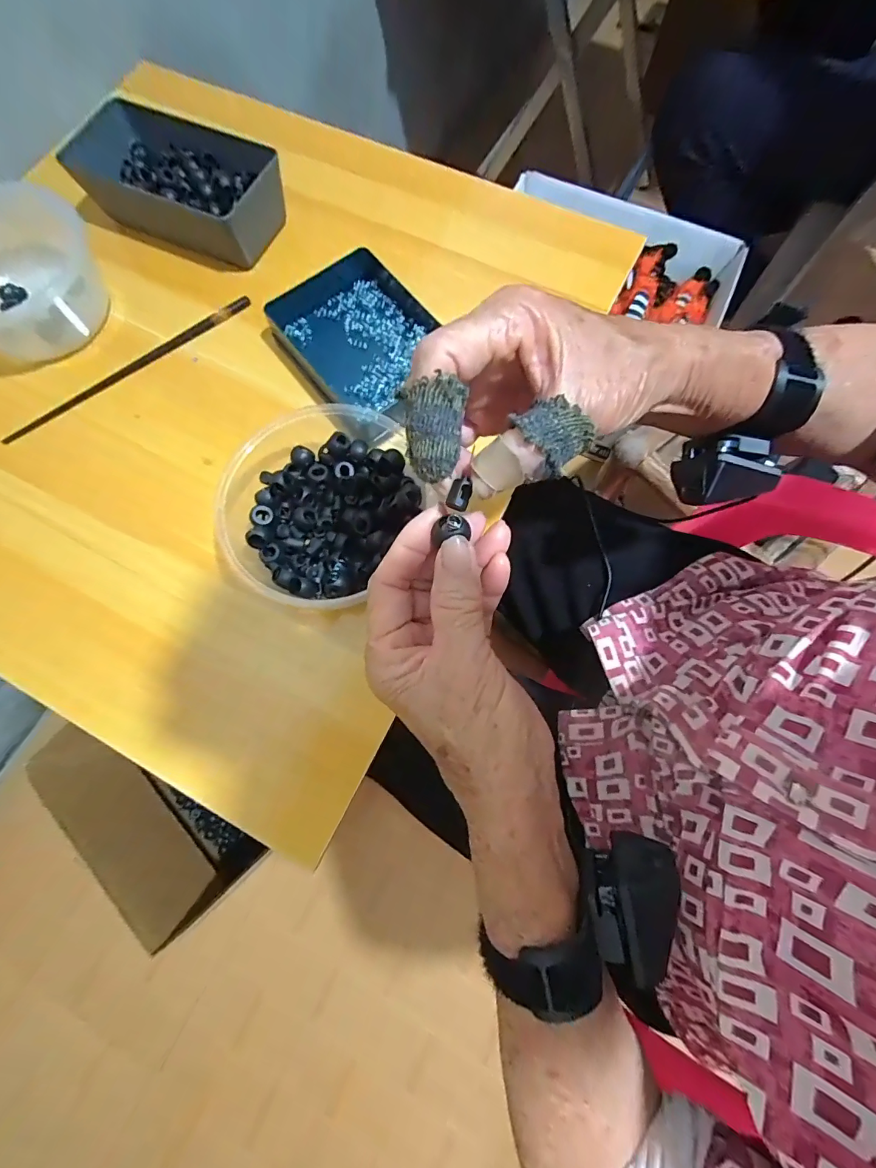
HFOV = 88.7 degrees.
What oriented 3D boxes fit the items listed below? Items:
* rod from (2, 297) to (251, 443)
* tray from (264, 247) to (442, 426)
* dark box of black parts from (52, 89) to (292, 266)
[{"bbox_3d":[-0.266,-0.188,0.388,0.234,0.004,0.009,-35,77,-7],"label":"rod"},{"bbox_3d":[-0.065,-0.211,0.376,0.104,0.025,0.149,-38,77,-8],"label":"tray"},{"bbox_3d":[-0.245,-0.374,0.415,0.207,0.046,0.093,25,77,8],"label":"dark box of black parts"}]

